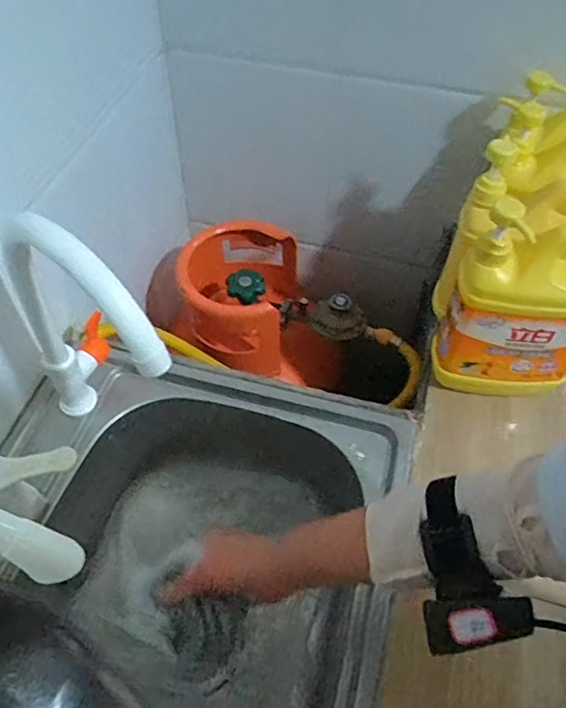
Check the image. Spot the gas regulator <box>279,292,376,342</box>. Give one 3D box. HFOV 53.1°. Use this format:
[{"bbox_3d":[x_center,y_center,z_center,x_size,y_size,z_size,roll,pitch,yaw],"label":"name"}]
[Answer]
[{"bbox_3d":[0.062,-0.054,0.826,0.131,0.055,0.056,5,53,4],"label":"gas regulator"}]

